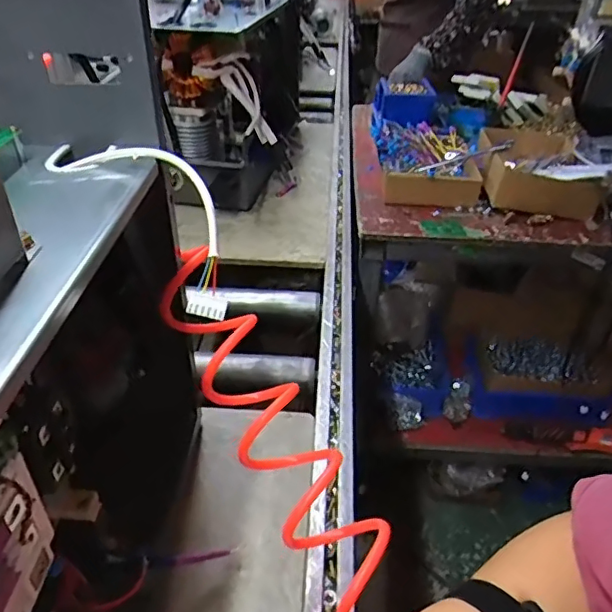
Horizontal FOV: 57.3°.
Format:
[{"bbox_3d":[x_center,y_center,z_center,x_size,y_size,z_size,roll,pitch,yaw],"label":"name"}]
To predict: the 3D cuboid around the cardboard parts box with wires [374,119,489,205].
[{"bbox_3d":[0.214,-0.265,1.011,0.175,0.070,0.238,0,35,-3],"label":"cardboard parts box with wires"}]

